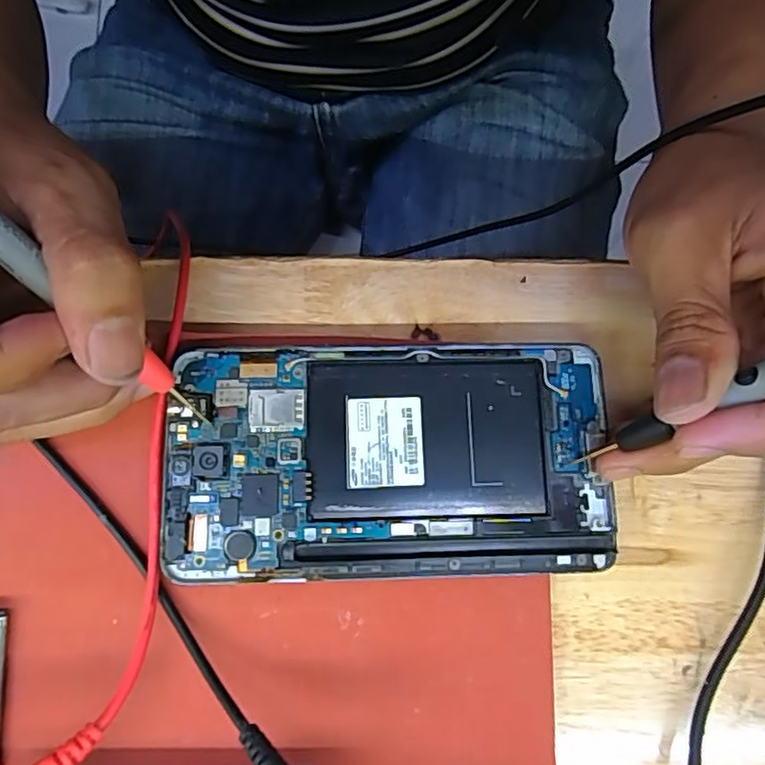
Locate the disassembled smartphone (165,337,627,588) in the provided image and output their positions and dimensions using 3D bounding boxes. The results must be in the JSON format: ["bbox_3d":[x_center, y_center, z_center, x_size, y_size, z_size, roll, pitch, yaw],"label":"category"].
[{"bbox_3d":[0.002,0.025,0.204,0.146,0.005,0.076,-1,77,-2],"label":"disassembled smartphone"}]

